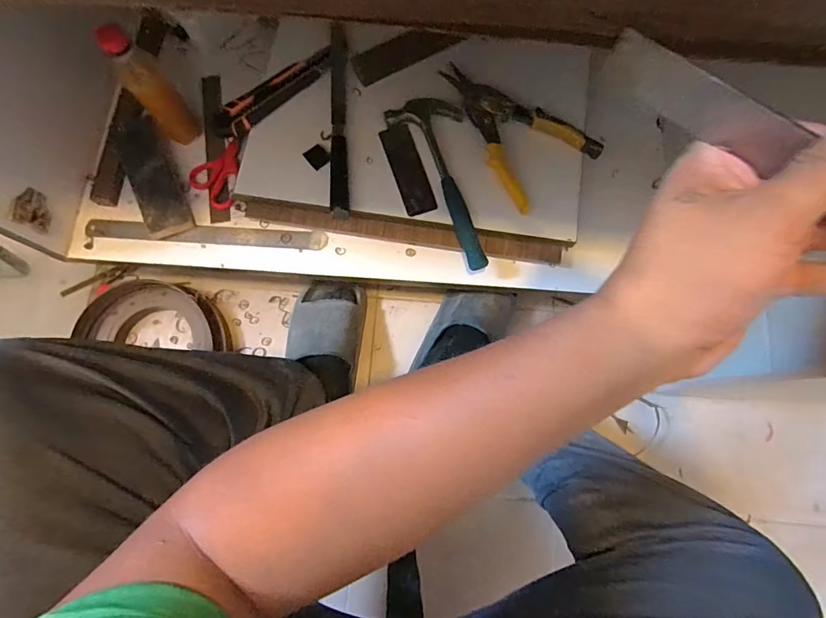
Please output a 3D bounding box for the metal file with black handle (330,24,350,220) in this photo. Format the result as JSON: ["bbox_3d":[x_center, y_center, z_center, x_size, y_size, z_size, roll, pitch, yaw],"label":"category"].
[{"bbox_3d":[-0.101,-0.258,0.597,0.025,0.019,0.276,-2,77,0],"label":"metal file with black handle"}]

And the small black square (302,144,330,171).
[{"bbox_3d":[-0.129,-0.207,0.595,0.028,0.004,0.033,-40,80,-8],"label":"small black square"}]

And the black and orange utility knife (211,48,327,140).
[{"bbox_3d":[-0.192,-0.303,0.611,0.190,0.016,0.045,-39,80,-8],"label":"black and orange utility knife"}]

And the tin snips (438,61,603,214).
[{"bbox_3d":[0.124,-0.253,0.582,0.135,0.015,0.222,-39,80,-8],"label":"tin snips"}]

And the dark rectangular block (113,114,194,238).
[{"bbox_3d":[-0.359,-0.185,0.607,0.060,0.015,0.168,-21,90,-5],"label":"dark rectangular block"}]

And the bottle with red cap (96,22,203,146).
[{"bbox_3d":[-0.331,-0.276,0.568,0.050,0.162,0.048,-38,80,-8],"label":"bottle with red cap"}]

